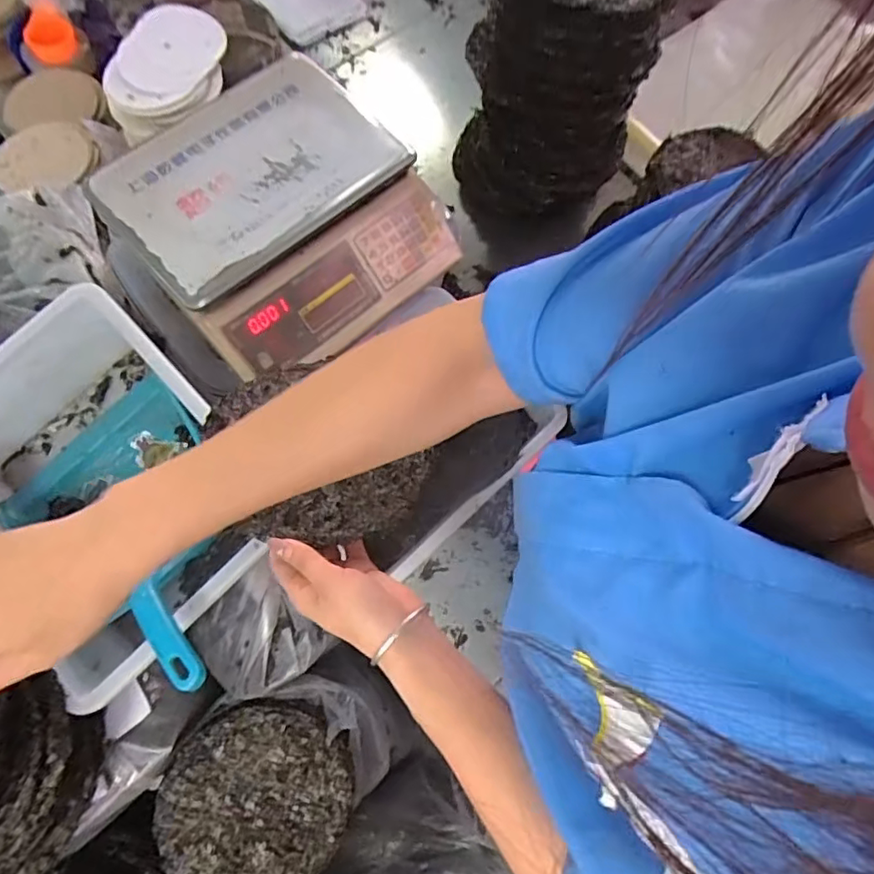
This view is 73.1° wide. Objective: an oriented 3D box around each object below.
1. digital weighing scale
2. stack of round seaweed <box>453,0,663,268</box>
[{"bbox_3d":[-0.174,-0.275,0.716,0.357,0.105,0.309,-42,79,-13],"label":"digital weighing scale"},{"bbox_3d":[0.169,-0.477,0.861,0.222,0.406,0.173,-19,75,-8],"label":"stack of round seaweed"}]

